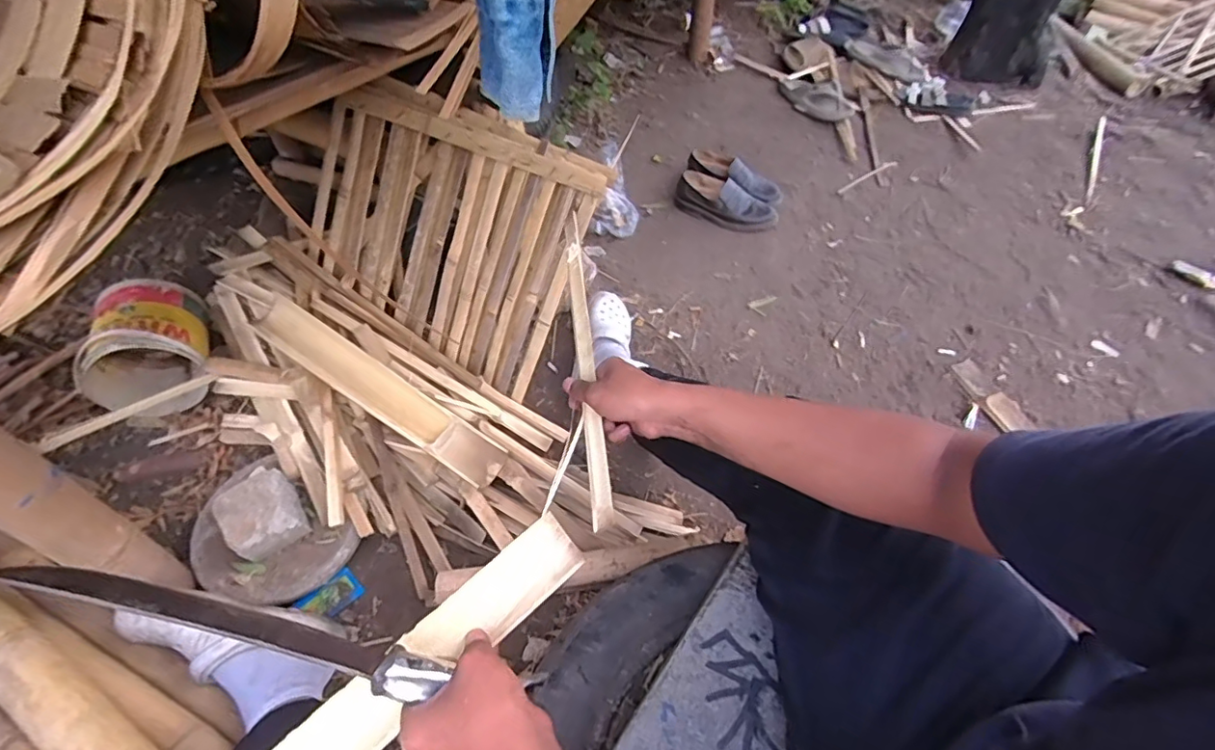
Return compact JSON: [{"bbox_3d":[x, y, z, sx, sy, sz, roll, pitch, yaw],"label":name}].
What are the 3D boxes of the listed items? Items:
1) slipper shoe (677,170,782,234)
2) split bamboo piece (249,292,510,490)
[{"bbox_3d":[0.313,-0.452,1.442,0.266,0.086,0.102,23,52,18],"label":"slipper shoe"},{"bbox_3d":[-0.402,0.017,0.922,0.476,0.055,0.081,33,54,6],"label":"split bamboo piece"}]

